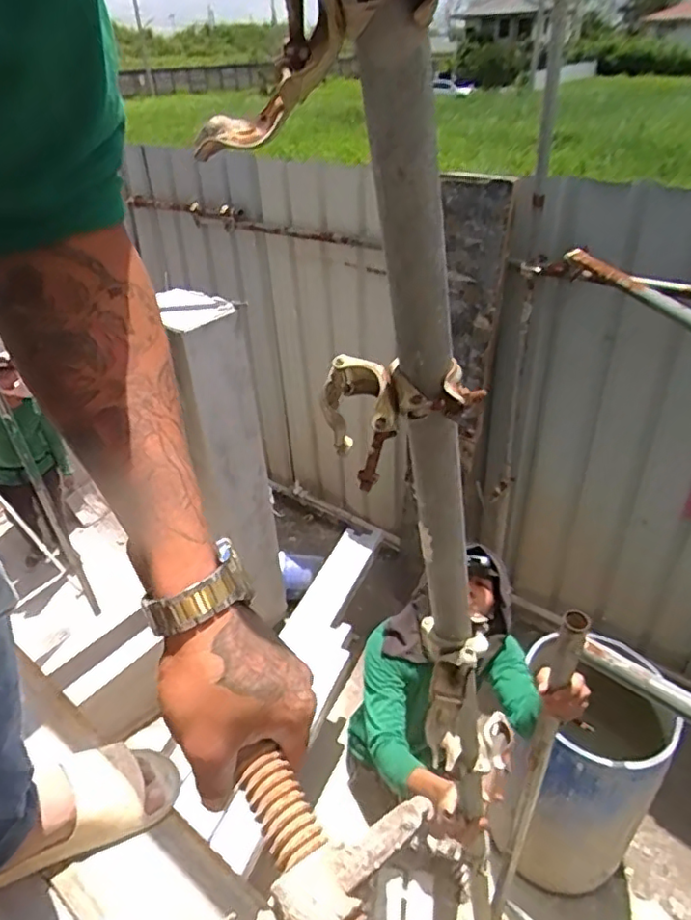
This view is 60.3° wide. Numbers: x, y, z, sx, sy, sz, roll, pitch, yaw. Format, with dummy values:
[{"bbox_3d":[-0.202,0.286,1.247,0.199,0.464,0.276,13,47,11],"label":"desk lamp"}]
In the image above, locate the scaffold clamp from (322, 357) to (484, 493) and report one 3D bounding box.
[{"bbox_3d":[0.042,-0.049,0.543,0.120,0.075,0.116,-14,36,-14],"label":"scaffold clamp"}]

